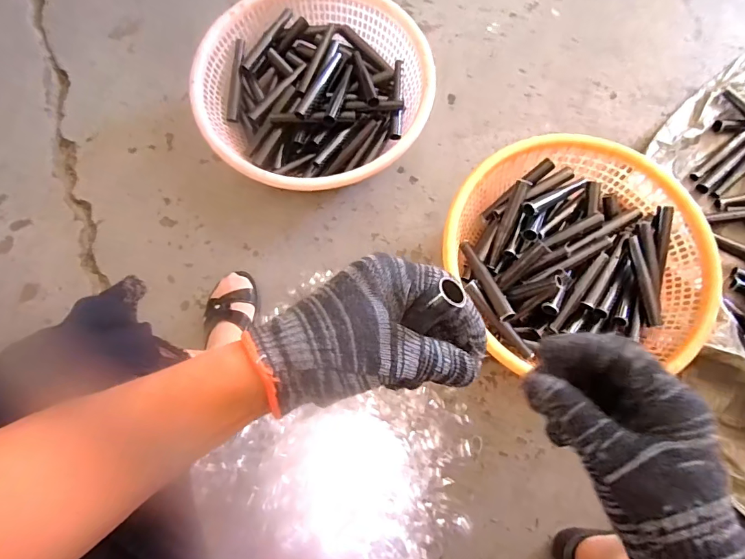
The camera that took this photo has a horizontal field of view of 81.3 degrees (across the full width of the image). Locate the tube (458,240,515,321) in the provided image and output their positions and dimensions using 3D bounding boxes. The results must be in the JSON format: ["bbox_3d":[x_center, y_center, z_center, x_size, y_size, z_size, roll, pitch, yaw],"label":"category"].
[{"bbox_3d":[0.180,0.002,0.689,0.021,0.021,0.152,-20,56,-5],"label":"tube"}]

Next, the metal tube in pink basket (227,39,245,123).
[{"bbox_3d":[-0.250,-0.363,0.794,0.021,0.017,0.146,7,92,2],"label":"metal tube in pink basket"}]

